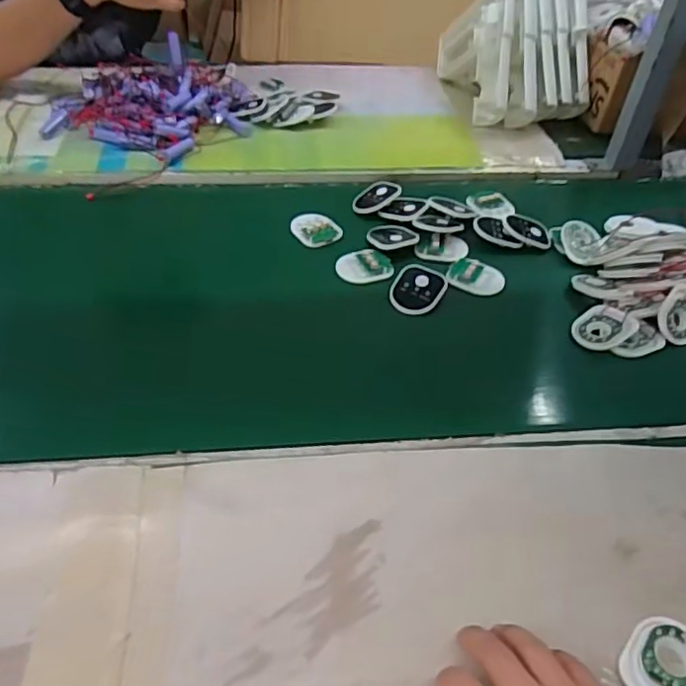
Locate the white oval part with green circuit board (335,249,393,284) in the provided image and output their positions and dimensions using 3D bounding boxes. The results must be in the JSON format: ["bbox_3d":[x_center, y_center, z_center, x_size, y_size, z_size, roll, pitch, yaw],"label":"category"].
[{"bbox_3d":[0.023,-0.081,0.630,0.057,0.011,0.042,-5,45,-9],"label":"white oval part with green circuit board"}]

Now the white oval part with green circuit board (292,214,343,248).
[{"bbox_3d":[-0.031,-0.129,0.670,0.049,0.009,0.052,-22,50,-24],"label":"white oval part with green circuit board"}]

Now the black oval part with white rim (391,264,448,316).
[{"bbox_3d":[0.075,-0.054,0.599,0.050,0.008,0.057,26,66,20],"label":"black oval part with white rim"}]

